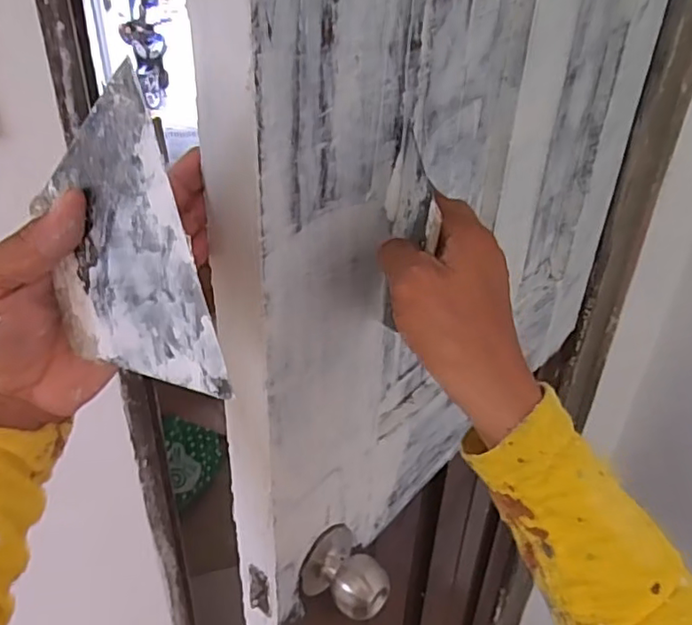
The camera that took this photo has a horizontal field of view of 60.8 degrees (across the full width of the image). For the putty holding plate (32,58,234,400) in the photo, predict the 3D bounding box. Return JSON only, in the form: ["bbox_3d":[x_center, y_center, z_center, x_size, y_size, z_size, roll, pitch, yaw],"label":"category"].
[{"bbox_3d":[-0.106,-0.024,0.274,0.096,0.135,0.004,-11,8,34],"label":"putty holding plate"}]

